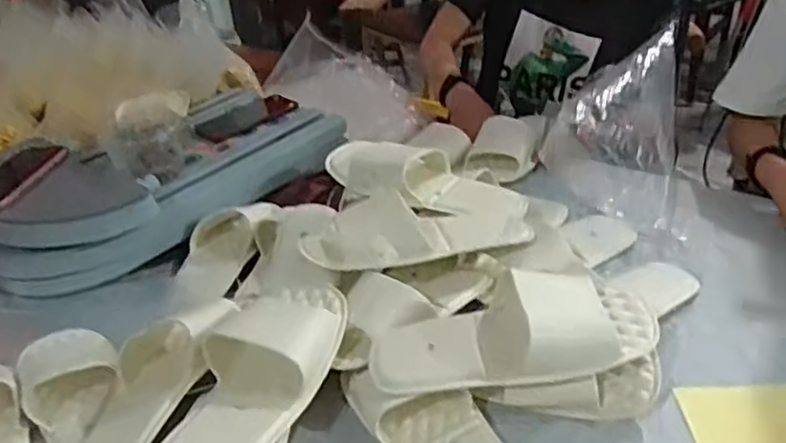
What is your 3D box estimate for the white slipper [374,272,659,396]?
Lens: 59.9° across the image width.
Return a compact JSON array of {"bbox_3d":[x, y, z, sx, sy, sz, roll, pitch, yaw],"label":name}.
[{"bbox_3d":[0.111,0.098,0.644,0.268,0.063,0.099,-5,32,-2],"label":"white slipper"}]

